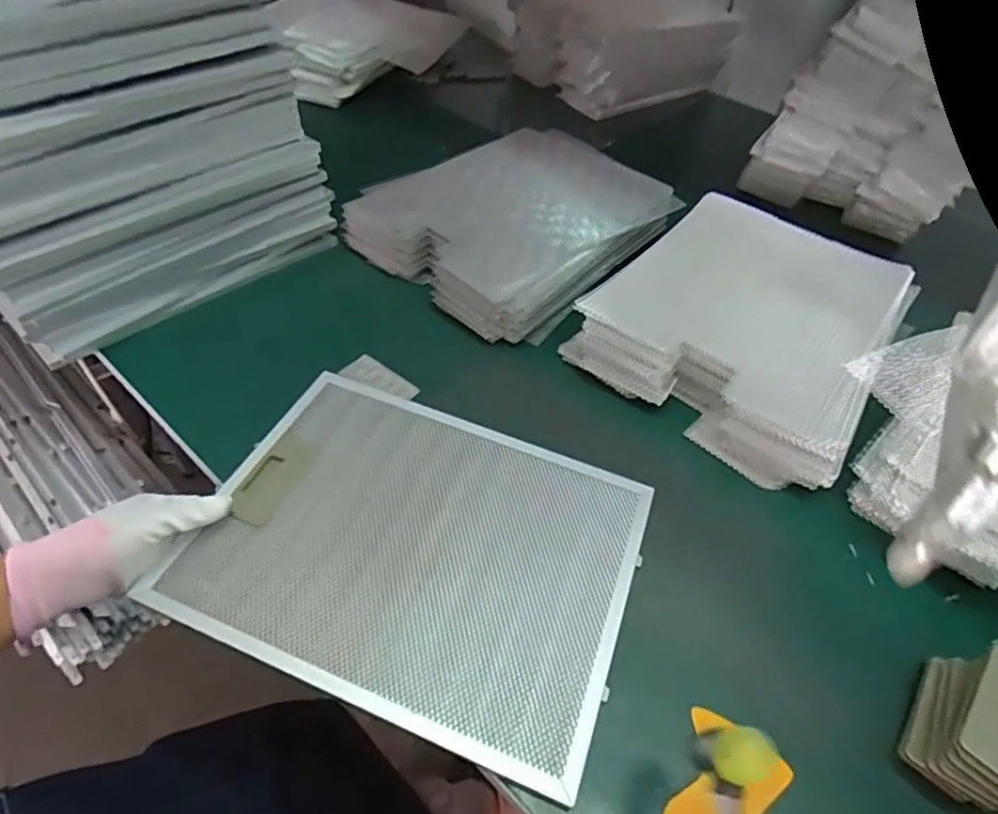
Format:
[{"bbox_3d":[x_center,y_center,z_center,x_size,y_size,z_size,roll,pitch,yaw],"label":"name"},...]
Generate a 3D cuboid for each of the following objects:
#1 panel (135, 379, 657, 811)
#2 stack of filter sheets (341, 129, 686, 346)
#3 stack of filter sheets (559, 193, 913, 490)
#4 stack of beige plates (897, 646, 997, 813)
[{"bbox_3d":[-0.063,0.109,0.472,0.330,0.015,0.252,19,49,11],"label":"panel"},{"bbox_3d":[0.028,-0.242,0.735,0.278,0.082,0.343,38,55,25],"label":"stack of filter sheets"},{"bbox_3d":[0.269,-0.097,0.641,0.276,0.076,0.326,32,53,22],"label":"stack of filter sheets"},{"bbox_3d":[0.315,0.205,0.376,0.059,0.066,0.088,34,54,23],"label":"stack of beige plates"}]

